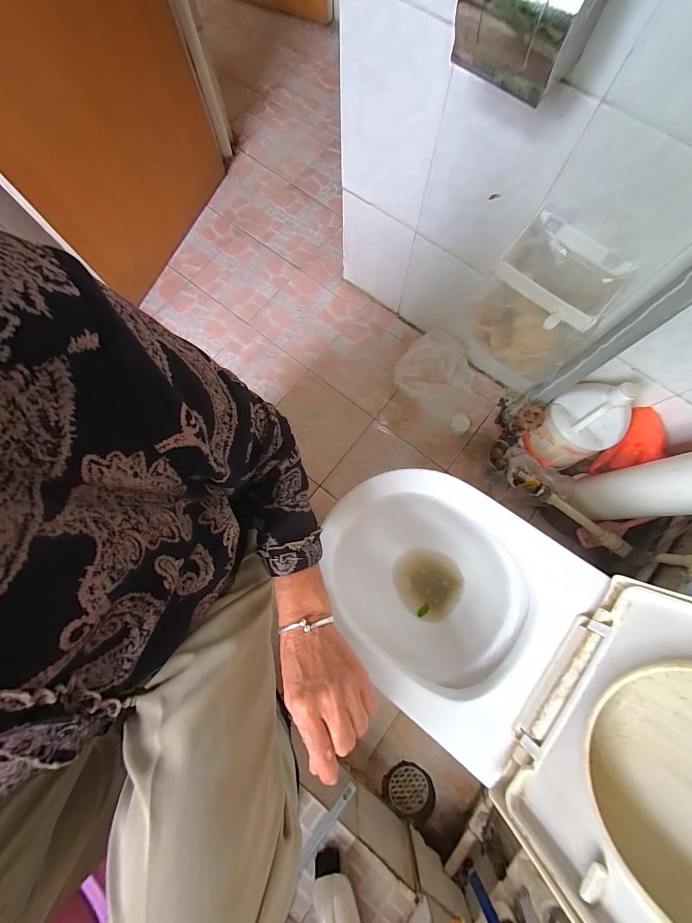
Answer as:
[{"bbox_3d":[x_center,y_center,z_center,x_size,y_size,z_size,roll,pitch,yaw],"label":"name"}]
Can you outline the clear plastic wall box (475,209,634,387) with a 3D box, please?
[{"bbox_3d":[0.372,-0.290,0.652,0.213,0.217,0.125,38,82,8],"label":"clear plastic wall box"}]

